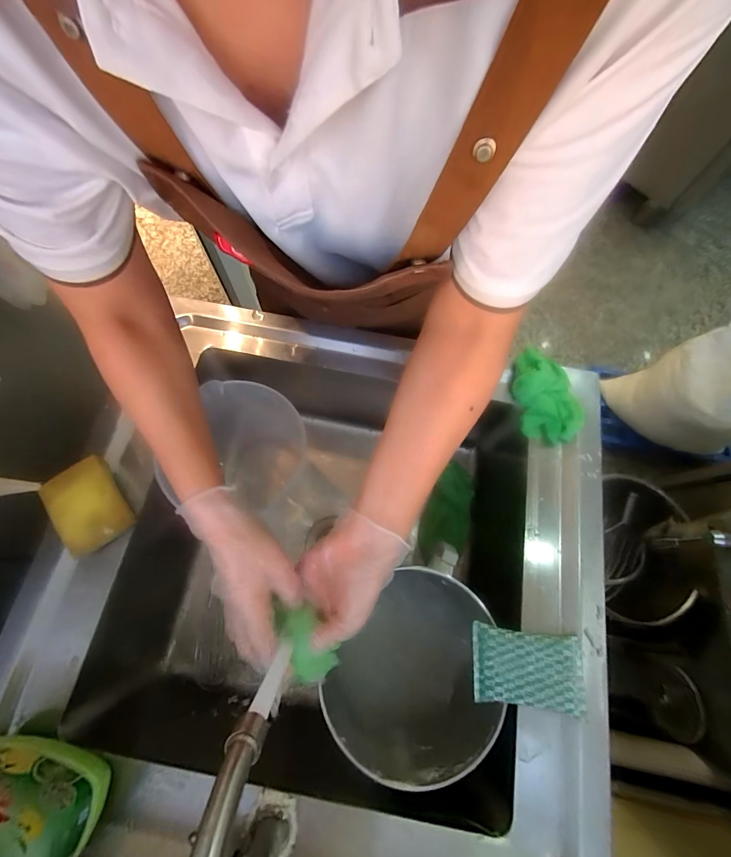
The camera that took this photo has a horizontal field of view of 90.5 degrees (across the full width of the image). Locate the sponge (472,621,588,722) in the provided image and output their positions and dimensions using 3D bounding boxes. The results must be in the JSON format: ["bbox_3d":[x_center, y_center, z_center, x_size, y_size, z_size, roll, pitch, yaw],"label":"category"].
[{"bbox_3d":[0.188,0.279,0.423,0.122,0.020,0.078,7,71,1],"label":"sponge"}]

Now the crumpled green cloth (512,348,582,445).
[{"bbox_3d":[0.258,-0.046,0.515,0.088,0.038,0.124,-4,72,-3],"label":"crumpled green cloth"}]

